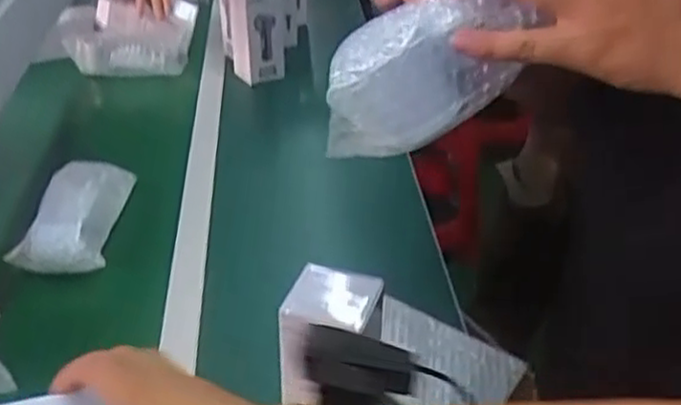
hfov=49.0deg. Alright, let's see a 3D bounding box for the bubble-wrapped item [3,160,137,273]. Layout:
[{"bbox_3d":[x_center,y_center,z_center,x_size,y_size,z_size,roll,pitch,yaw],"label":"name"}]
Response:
[{"bbox_3d":[-0.336,0.011,0.954,0.102,0.053,0.191,1,34,2],"label":"bubble-wrapped item"}]

